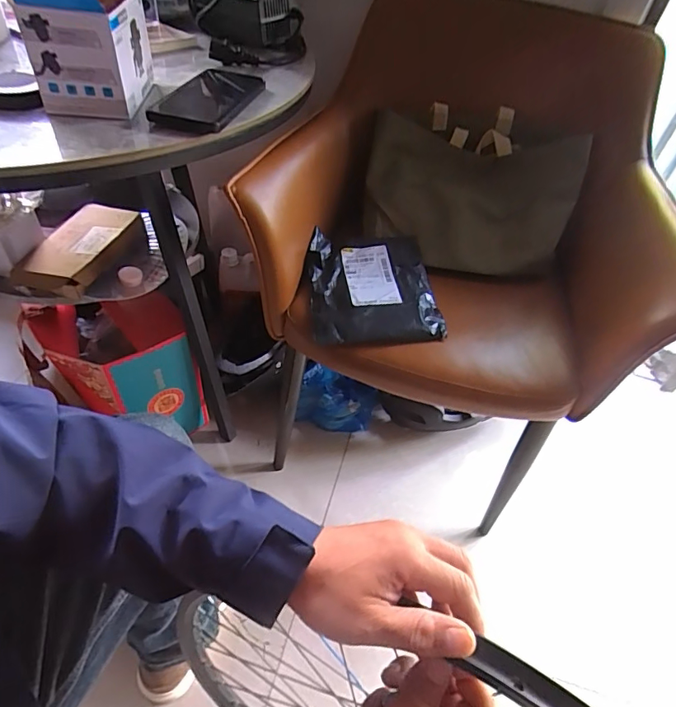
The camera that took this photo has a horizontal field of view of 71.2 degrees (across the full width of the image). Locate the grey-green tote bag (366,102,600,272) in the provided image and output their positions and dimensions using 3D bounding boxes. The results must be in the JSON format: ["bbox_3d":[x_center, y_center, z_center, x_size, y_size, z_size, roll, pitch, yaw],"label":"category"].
[{"bbox_3d":[0.219,-0.275,0.793,0.348,0.273,0.061,7,1,2],"label":"grey-green tote bag"}]

